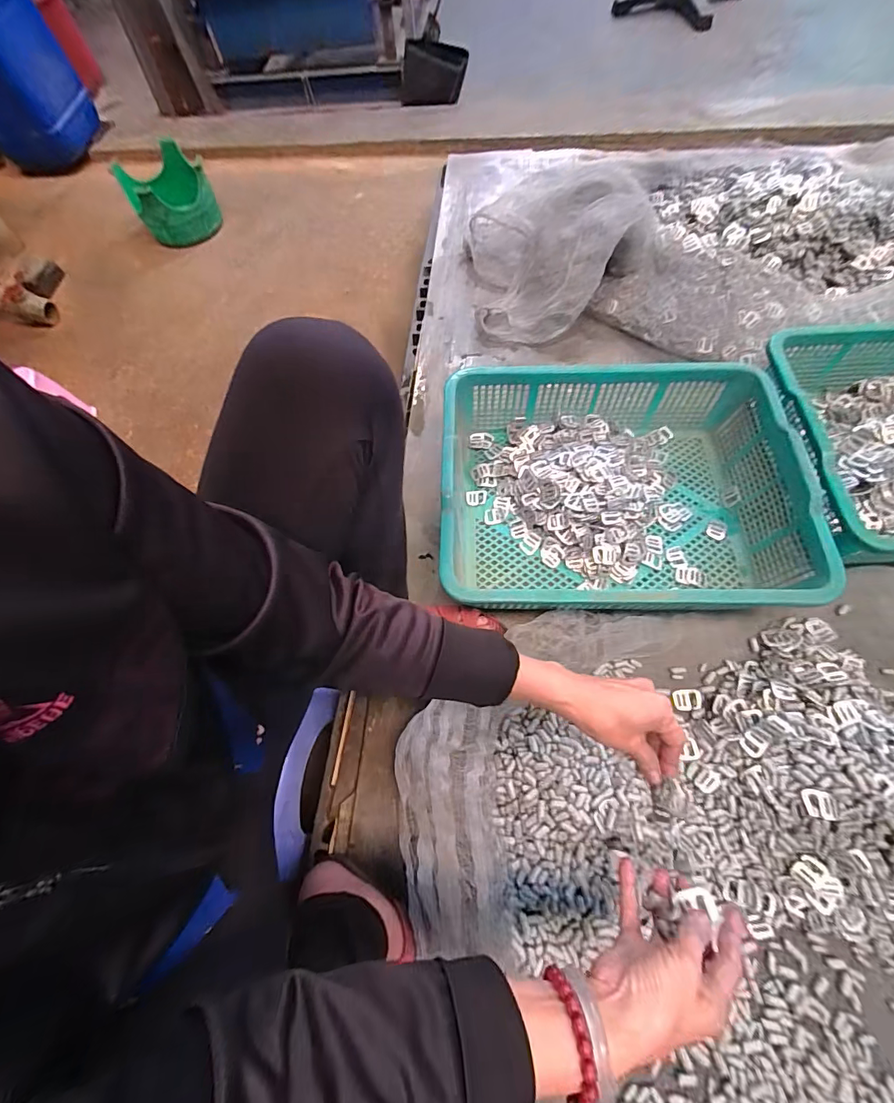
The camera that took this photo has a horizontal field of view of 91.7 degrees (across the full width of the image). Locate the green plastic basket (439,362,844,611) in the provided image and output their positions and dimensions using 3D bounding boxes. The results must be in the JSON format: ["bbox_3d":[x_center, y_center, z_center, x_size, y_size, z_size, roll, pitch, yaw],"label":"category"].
[{"bbox_3d":[0.237,-0.085,0.629,0.476,0.126,0.363,0,65,2],"label":"green plastic basket"}]

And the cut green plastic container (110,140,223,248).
[{"bbox_3d":[-0.787,-1.010,1.261,0.224,0.173,0.161,-28,67,-9],"label":"cut green plastic container"}]

